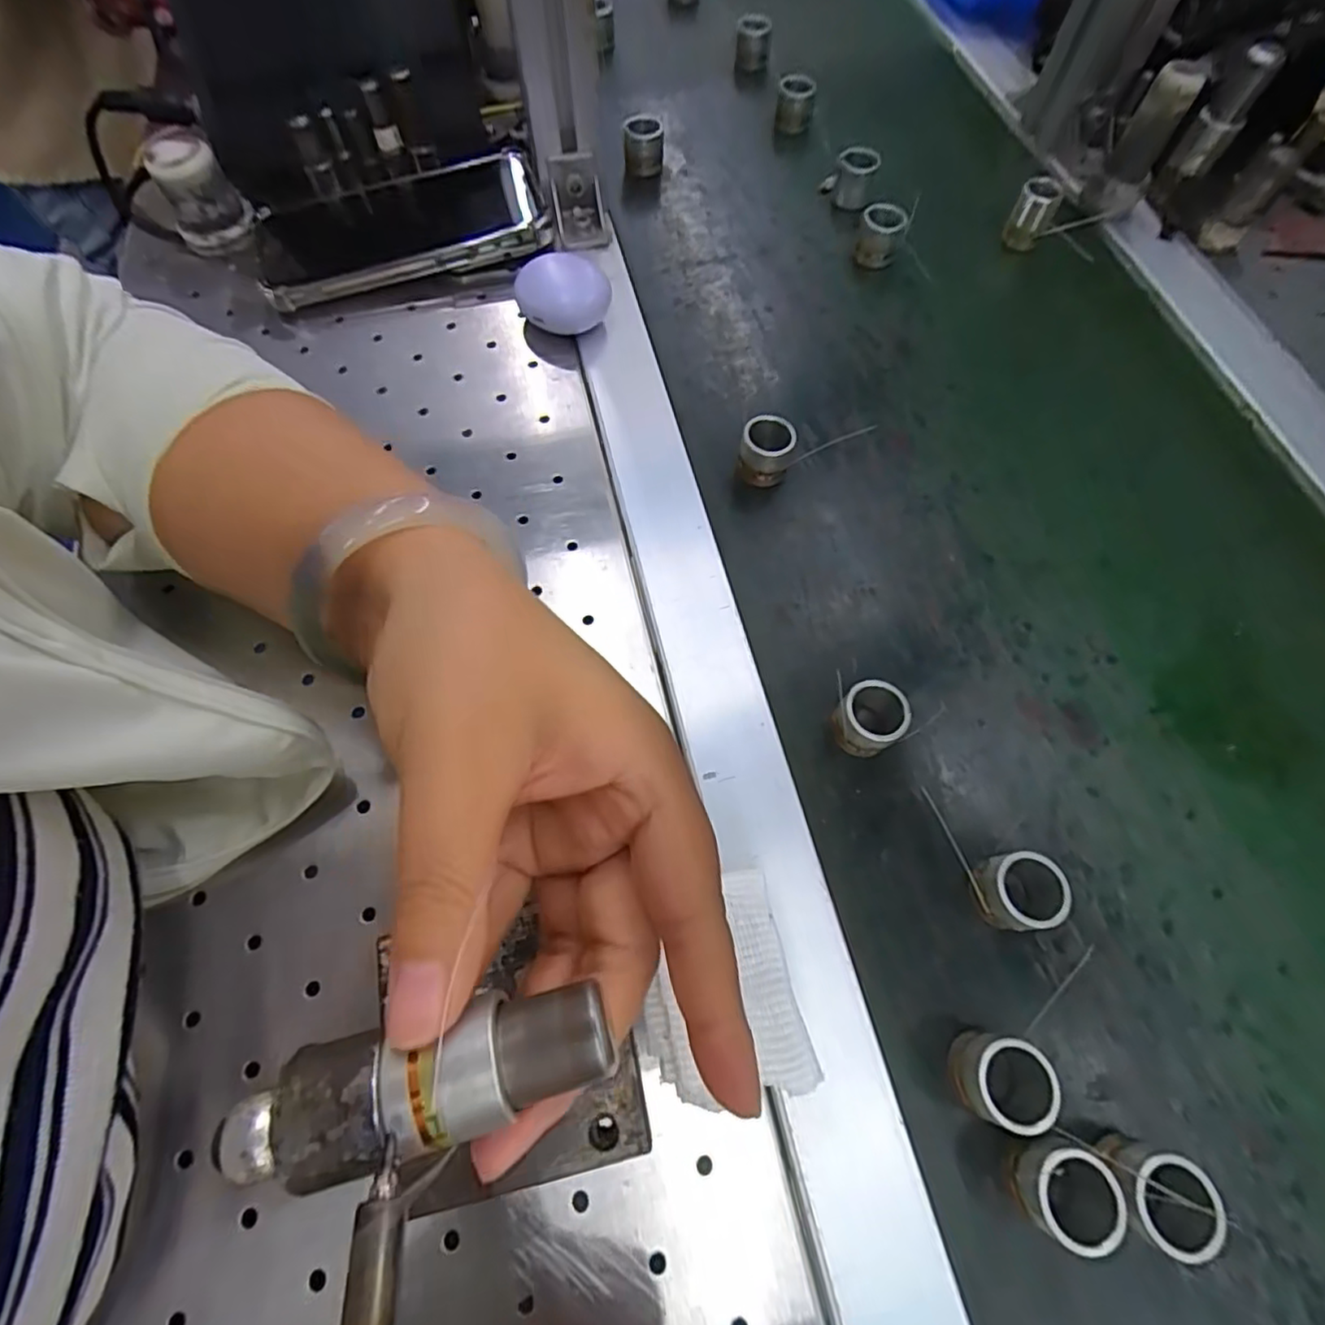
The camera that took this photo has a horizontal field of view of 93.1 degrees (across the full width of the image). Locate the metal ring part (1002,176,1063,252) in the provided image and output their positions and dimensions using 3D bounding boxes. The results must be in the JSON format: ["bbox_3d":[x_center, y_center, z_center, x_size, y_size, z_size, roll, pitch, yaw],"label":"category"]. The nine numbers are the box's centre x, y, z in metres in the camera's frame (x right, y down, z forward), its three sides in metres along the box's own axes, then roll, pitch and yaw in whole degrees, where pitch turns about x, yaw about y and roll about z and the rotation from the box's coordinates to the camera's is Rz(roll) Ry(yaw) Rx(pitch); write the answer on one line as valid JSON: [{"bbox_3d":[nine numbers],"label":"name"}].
[{"bbox_3d":[0.221,-0.268,0.376,0.022,0.031,0.023,27,68,10],"label":"metal ring part"}]

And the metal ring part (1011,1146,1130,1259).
[{"bbox_3d":[0.120,0.159,0.190,0.024,0.027,0.025,23,68,9],"label":"metal ring part"}]

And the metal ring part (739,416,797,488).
[{"bbox_3d":[0.051,-0.103,0.308,0.024,0.024,0.025,13,66,4],"label":"metal ring part"}]

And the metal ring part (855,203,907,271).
[{"bbox_3d":[0.129,-0.252,0.372,0.024,0.028,0.020,15,67,5],"label":"metal ring part"}]

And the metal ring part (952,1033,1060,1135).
[{"bbox_3d":[0.107,0.133,0.201,0.025,0.024,0.024,23,68,8],"label":"metal ring part"}]

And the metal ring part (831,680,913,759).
[{"bbox_3d":[0.082,0.024,0.252,0.025,0.022,0.028,37,70,14],"label":"metal ring part"}]

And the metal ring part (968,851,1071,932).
[{"bbox_3d":[0.130,0.082,0.226,0.028,0.024,0.024,-10,67,-6],"label":"metal ring part"}]

